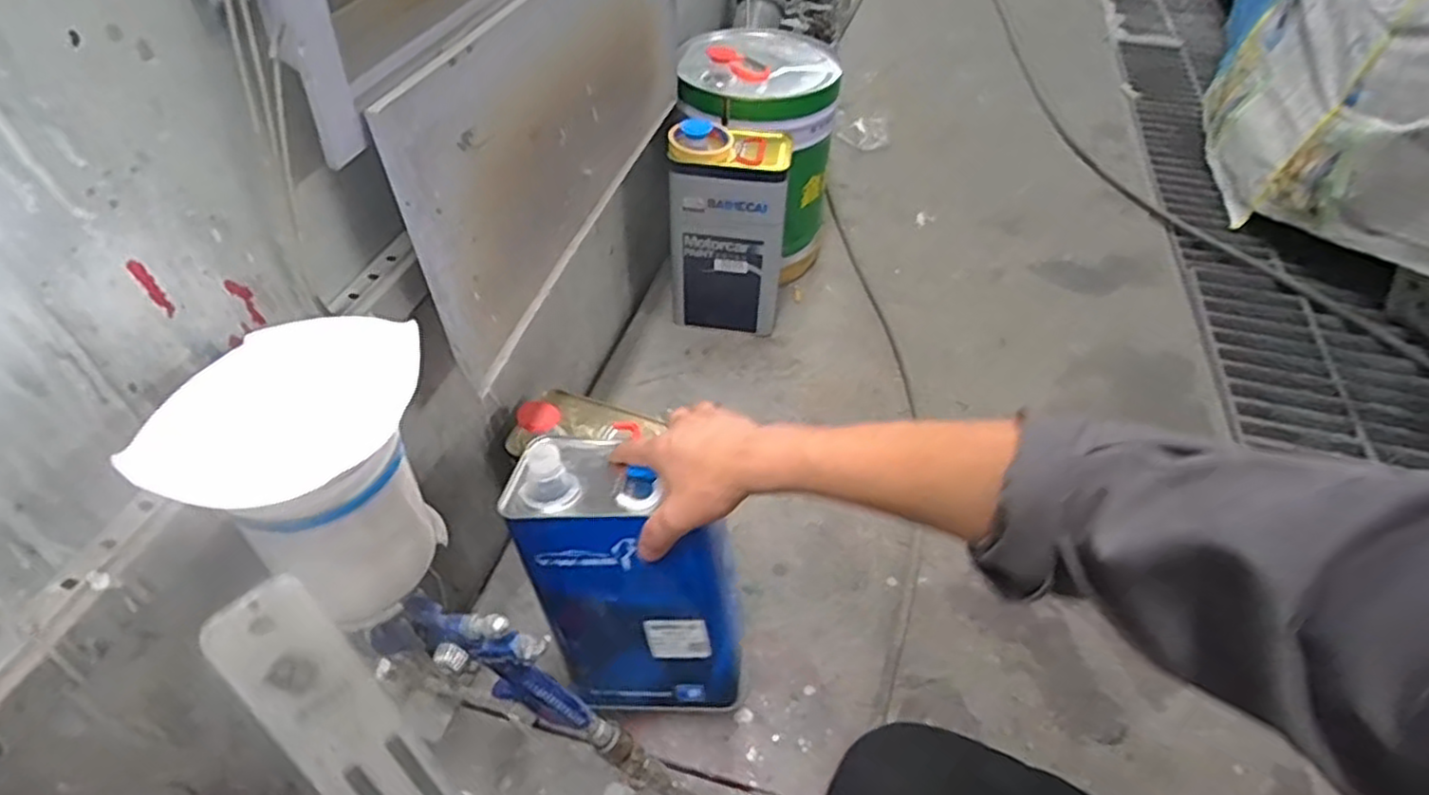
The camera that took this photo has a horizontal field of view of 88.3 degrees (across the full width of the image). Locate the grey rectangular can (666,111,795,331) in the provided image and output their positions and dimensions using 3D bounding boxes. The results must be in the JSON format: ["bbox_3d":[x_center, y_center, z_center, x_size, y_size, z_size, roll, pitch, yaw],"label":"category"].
[{"bbox_3d":[0.024,-0.256,1.148,0.170,0.320,0.111,9,47,7],"label":"grey rectangular can"}]

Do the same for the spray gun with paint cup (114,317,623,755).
[{"bbox_3d":[-0.165,0.101,0.449,0.182,0.291,0.114,7,46,5],"label":"spray gun with paint cup"}]

